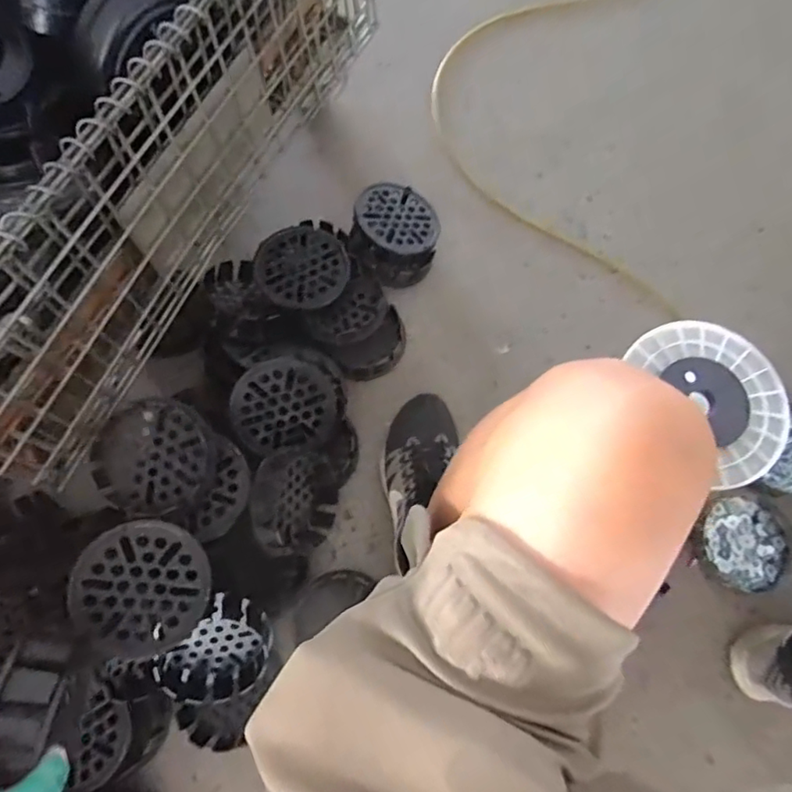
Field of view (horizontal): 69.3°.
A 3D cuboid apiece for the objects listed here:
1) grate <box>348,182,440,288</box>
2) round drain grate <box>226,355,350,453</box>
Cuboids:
[{"bbox_3d":[0.000,-0.258,0.902,0.144,0.065,0.150,1,74,-2],"label":"grate"},{"bbox_3d":[-0.146,0.006,0.774,0.147,0.050,0.120,0,101,-16],"label":"round drain grate"}]

